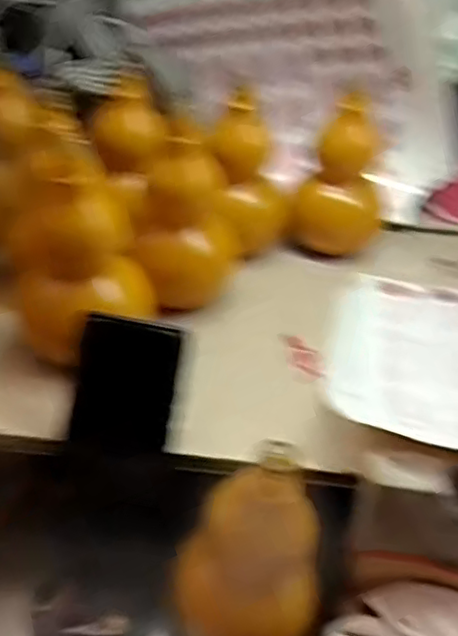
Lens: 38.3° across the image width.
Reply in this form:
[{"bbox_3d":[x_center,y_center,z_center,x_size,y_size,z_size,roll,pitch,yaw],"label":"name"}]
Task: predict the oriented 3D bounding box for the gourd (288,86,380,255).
[{"bbox_3d":[0.112,-0.142,0.654,0.084,0.134,0.074,10,39,8],"label":"gourd"}]

